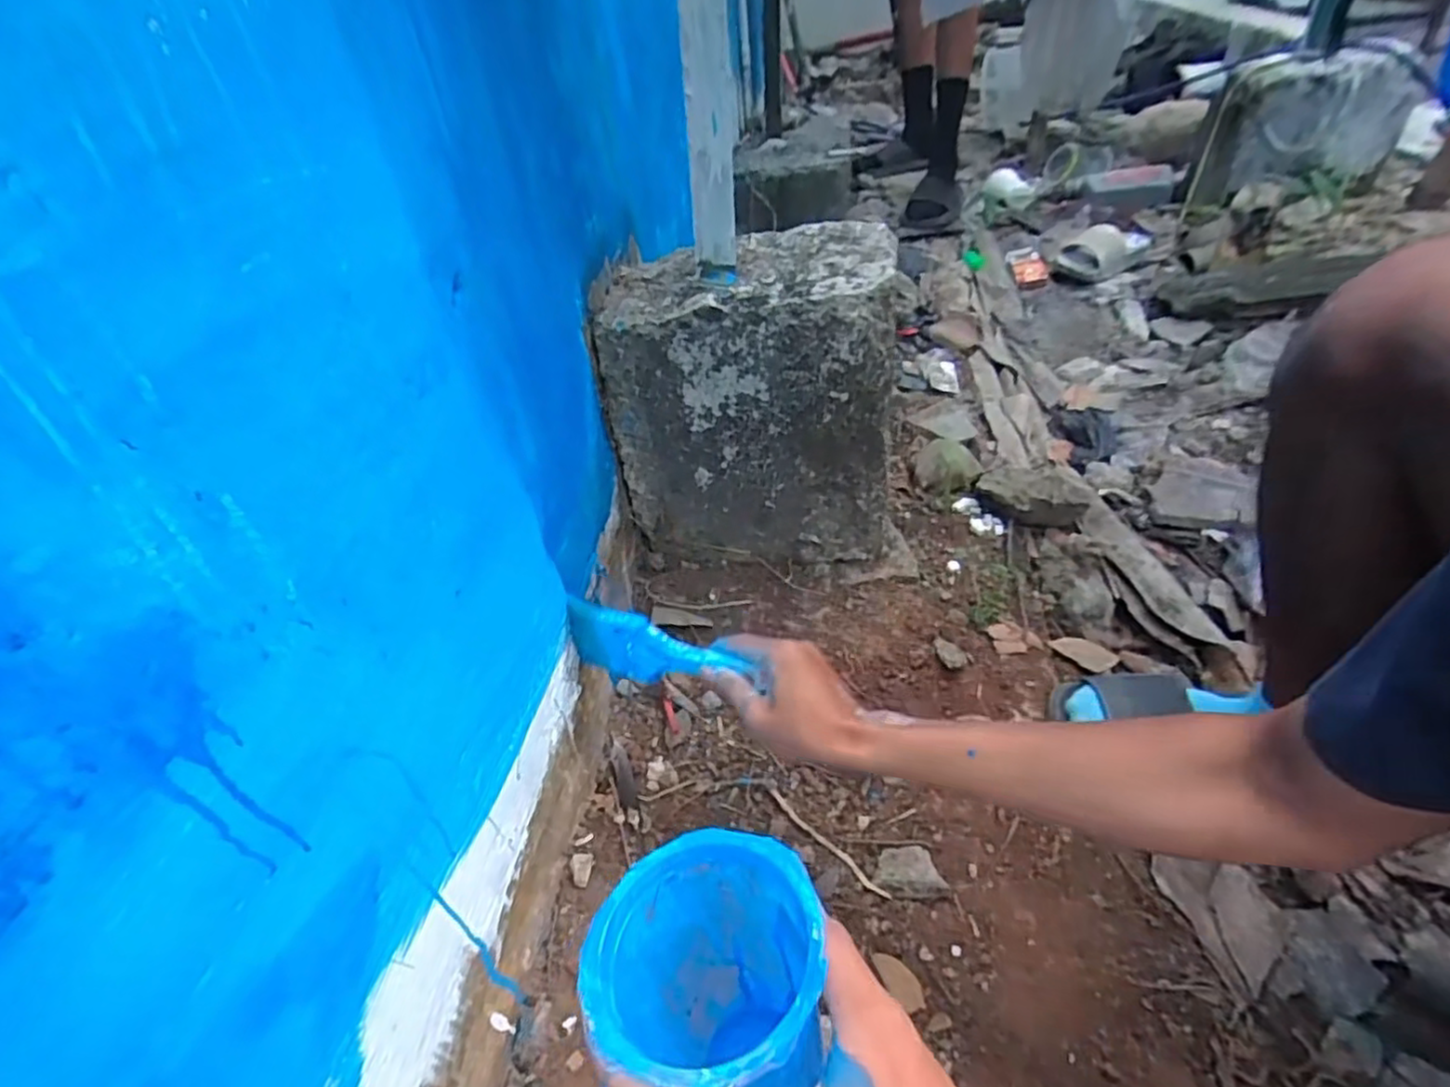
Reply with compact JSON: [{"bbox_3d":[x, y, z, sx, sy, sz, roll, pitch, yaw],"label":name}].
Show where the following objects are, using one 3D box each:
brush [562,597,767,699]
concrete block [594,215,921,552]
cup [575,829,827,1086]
[{"bbox_3d":[-0.058,0.086,0.564,0.186,0.065,0.021,6,41,31],"label":"brush"},{"bbox_3d":[0.035,-0.151,0.765,0.286,0.305,0.192,2,42,12],"label":"concrete block"},{"bbox_3d":[-0.003,0.196,0.300,0.086,0.133,0.089,-4,41,4],"label":"cup"}]

